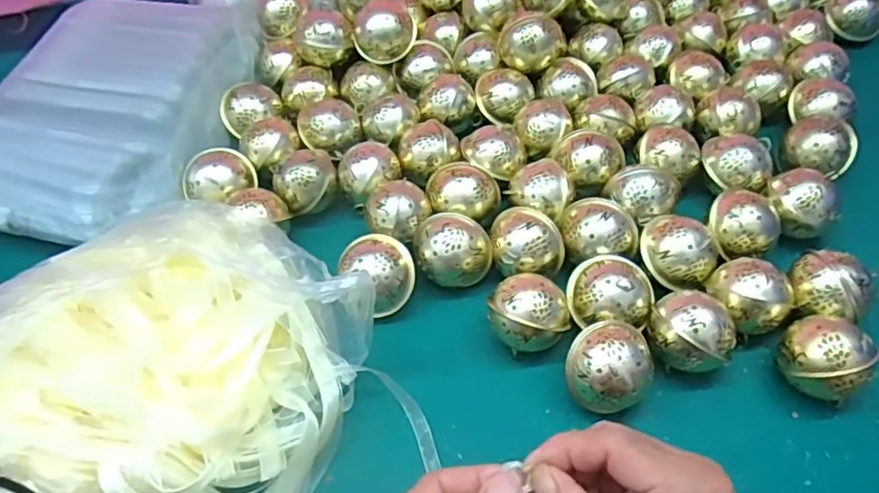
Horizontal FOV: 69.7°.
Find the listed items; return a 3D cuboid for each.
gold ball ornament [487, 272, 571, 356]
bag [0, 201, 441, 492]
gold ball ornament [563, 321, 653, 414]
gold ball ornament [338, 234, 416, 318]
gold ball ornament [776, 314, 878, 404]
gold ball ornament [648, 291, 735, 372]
[{"bbox_3d":[0.066,0.052,0.466,0.059,0.053,0.055,5,52,7],"label":"gold ball ornament"},{"bbox_3d":[-0.183,0.082,0.427,0.300,0.097,0.244,-12,51,-6],"label":"bag"},{"bbox_3d":[0.116,0.087,0.442,0.055,0.056,0.056,-2,51,2],"label":"gold ball ornament"},{"bbox_3d":[-0.045,0.021,0.498,0.048,0.050,0.061,-37,58,-24],"label":"gold ball ornament"},{"bbox_3d":[0.264,0.078,0.434,0.055,0.056,0.049,30,58,24],"label":"gold ball ornament"},{"bbox_3d":[0.180,0.064,0.455,0.054,0.056,0.055,-2,51,2],"label":"gold ball ornament"}]

